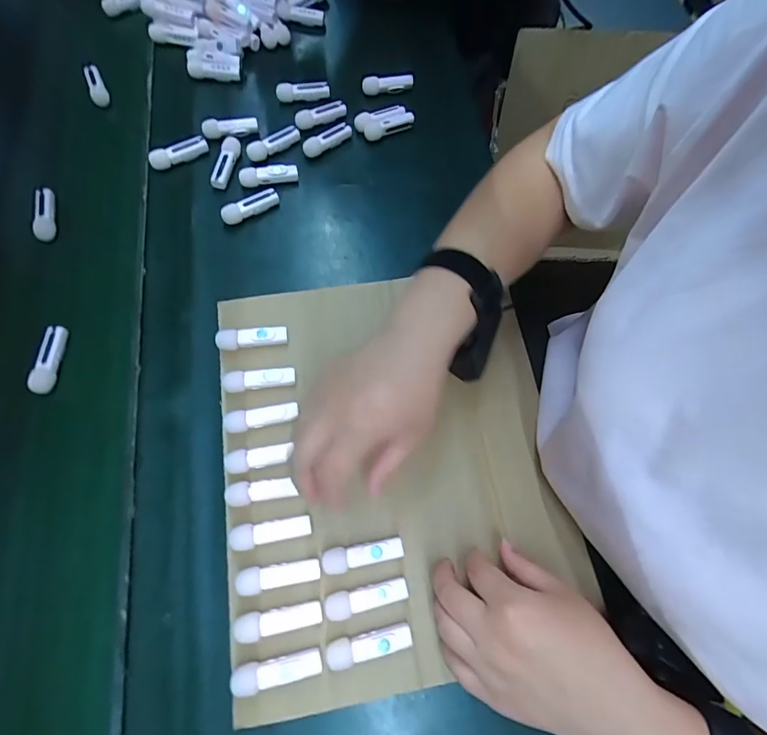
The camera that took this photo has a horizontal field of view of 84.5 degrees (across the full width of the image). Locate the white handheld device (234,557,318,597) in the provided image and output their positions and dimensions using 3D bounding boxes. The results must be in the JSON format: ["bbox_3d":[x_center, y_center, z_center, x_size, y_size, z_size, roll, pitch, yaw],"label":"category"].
[{"bbox_3d":[-0.082,0.165,0.332,0.063,0.012,0.019,-6,70,-2],"label":"white handheld device"}]

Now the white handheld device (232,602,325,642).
[{"bbox_3d":[-0.080,0.192,0.321,0.064,0.011,0.018,-11,70,-4],"label":"white handheld device"}]

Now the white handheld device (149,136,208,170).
[{"bbox_3d":[-0.232,-0.244,0.479,0.064,0.017,0.020,-30,72,-10],"label":"white handheld device"}]

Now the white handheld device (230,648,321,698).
[{"bbox_3d":[-0.078,0.223,0.311,0.064,0.014,0.018,-11,70,-4],"label":"white handheld device"}]

